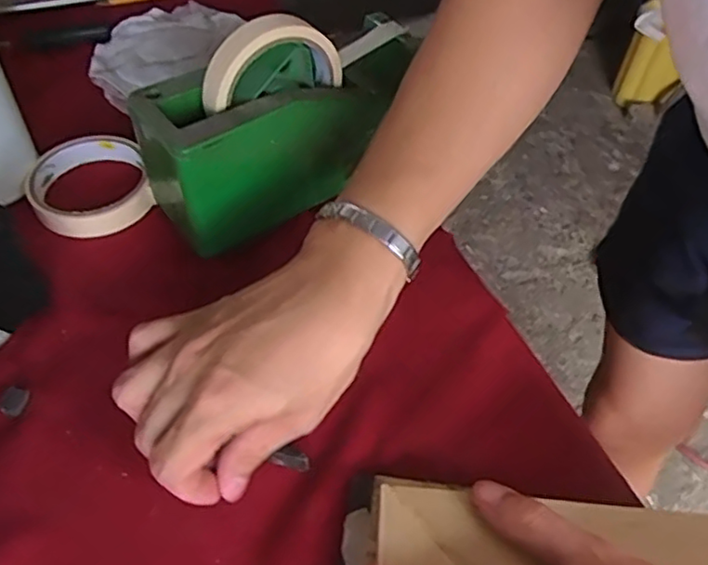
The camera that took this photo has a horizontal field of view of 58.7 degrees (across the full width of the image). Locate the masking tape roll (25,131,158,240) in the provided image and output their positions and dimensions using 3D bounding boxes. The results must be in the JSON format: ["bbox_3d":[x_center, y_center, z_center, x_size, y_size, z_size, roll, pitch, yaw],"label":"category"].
[{"bbox_3d":[-0.191,-0.070,0.455,0.082,0.028,0.083,2,48,-2],"label":"masking tape roll"}]

